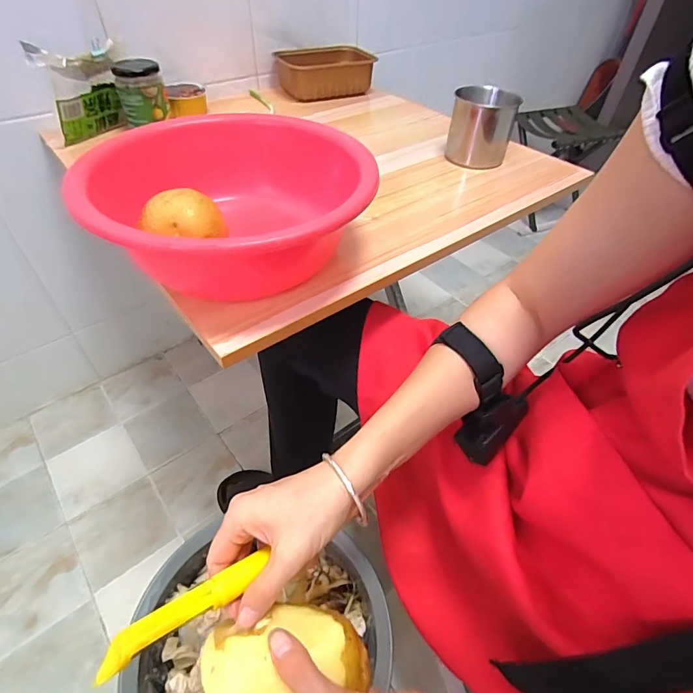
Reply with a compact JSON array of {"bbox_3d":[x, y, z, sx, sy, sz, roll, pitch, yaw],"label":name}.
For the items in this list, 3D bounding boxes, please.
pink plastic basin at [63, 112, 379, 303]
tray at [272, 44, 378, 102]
[{"bbox_3d":[-0.113,-0.140,0.420,0.251,0.100,0.256,0,45,0],"label":"pink plastic basin"},{"bbox_3d":[-0.047,-0.517,0.804,0.169,0.063,0.110,-18,48,-18],"label":"tray"}]

